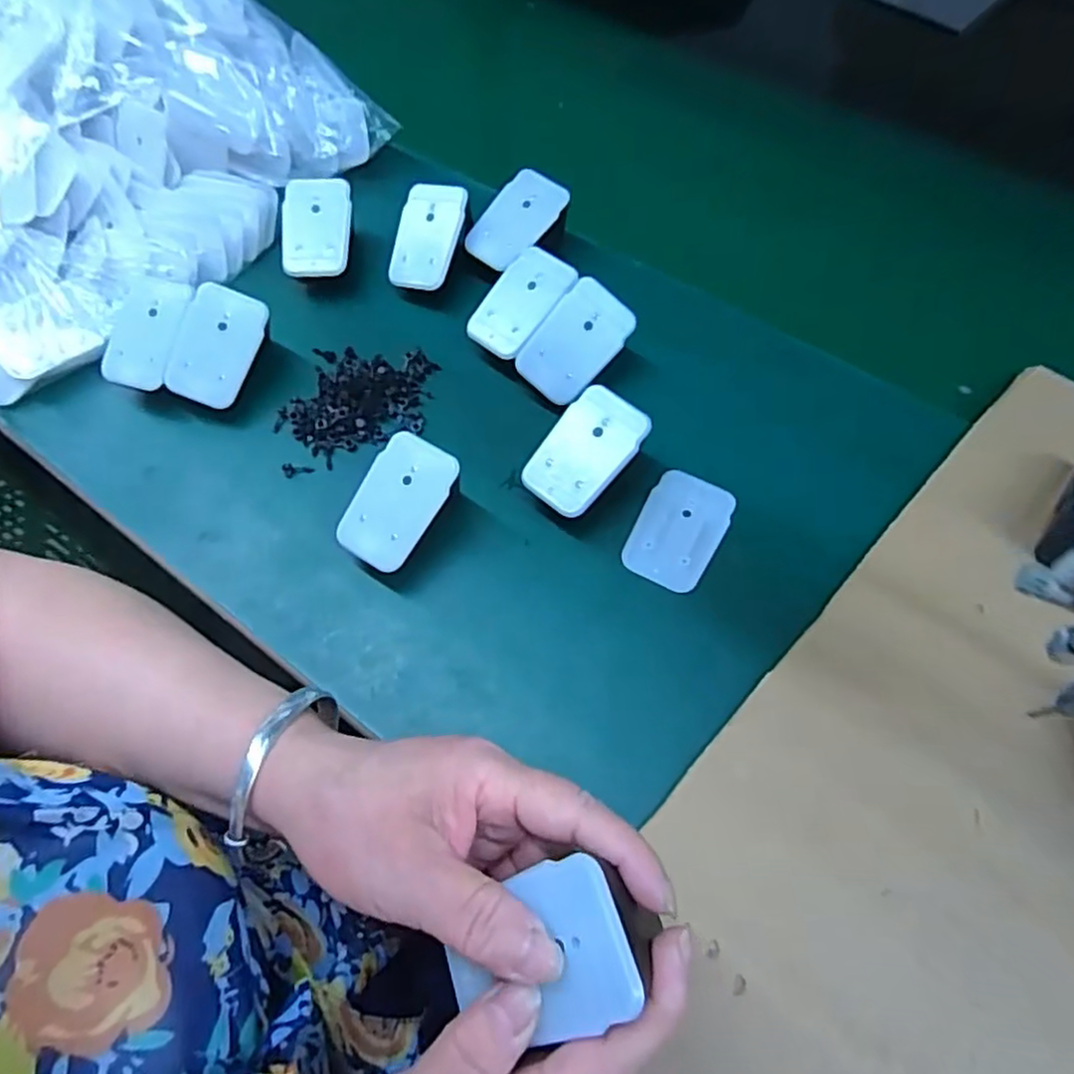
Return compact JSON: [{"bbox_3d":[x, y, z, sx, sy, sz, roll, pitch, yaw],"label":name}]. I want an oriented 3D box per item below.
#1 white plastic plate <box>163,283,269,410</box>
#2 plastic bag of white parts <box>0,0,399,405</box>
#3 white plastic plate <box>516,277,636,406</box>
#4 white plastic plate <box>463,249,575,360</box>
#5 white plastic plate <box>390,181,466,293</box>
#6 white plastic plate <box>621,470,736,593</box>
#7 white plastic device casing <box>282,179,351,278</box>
[{"bbox_3d":[-0.198,-0.117,0.407,0.047,0.006,0.071,22,84,-5],"label":"white plastic plate"},{"bbox_3d":[-0.327,-0.274,0.464,0.279,0.116,0.336,35,67,15],"label":"plastic bag of white parts"},{"bbox_3d":[0.024,-0.117,0.401,0.045,0.004,0.070,40,94,3],"label":"white plastic plate"},{"bbox_3d":[-0.009,-0.147,0.415,0.052,0.007,0.070,40,90,28],"label":"white plastic plate"},{"bbox_3d":[-0.074,-0.201,0.443,0.044,0.008,0.071,18,87,11],"label":"white plastic plate"},{"bbox_3d":[0.079,-0.004,0.371,0.045,0.004,0.068,26,68,11],"label":"white plastic plate"},{"bbox_3d":[-0.150,-0.210,0.451,0.045,0.005,0.068,3,83,0],"label":"white plastic device casing"}]

